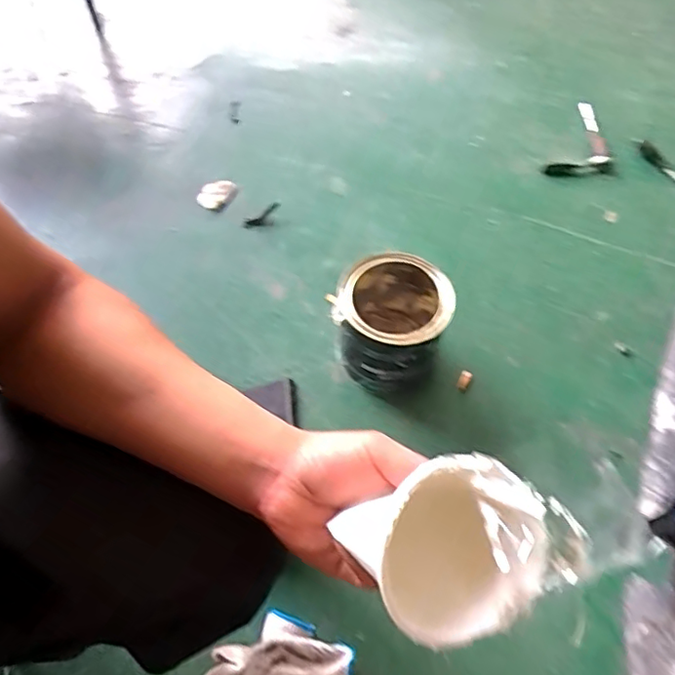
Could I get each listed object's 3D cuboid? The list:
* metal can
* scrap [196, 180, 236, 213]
[{"bbox_3d":[0.081,-0.022,0.862,0.158,0.162,0.160,1,57,-2],"label":"metal can"},{"bbox_3d":[-0.236,-0.278,1.117,0.074,0.024,0.058,-11,59,-10],"label":"scrap"}]

